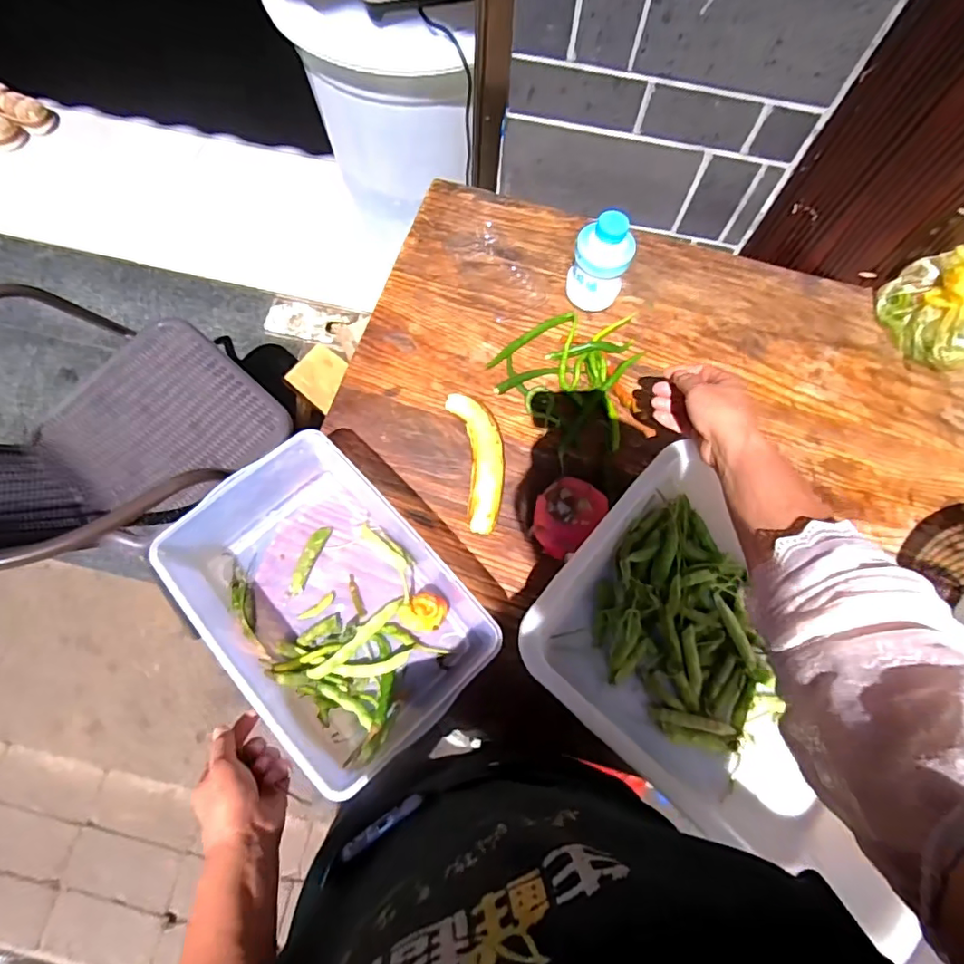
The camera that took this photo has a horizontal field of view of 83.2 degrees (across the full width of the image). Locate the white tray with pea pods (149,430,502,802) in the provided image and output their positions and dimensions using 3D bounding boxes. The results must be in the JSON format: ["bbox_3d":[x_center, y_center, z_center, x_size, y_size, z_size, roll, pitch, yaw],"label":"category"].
[{"bbox_3d":[-0.163,0.125,0.582,0.211,0.104,0.318,-40,77,-14],"label":"white tray with pea pods"}]

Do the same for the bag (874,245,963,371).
[{"bbox_3d":[0.658,-0.242,0.777,0.094,0.113,0.161,-12,72,-6],"label":"bag"}]

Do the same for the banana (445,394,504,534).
[{"bbox_3d":[-0.001,-0.028,0.689,0.057,0.036,0.185,-11,71,-6],"label":"banana"}]

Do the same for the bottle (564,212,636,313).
[{"bbox_3d":[0.159,-0.296,0.748,0.079,0.140,0.061,29,72,8],"label":"bottle"}]

